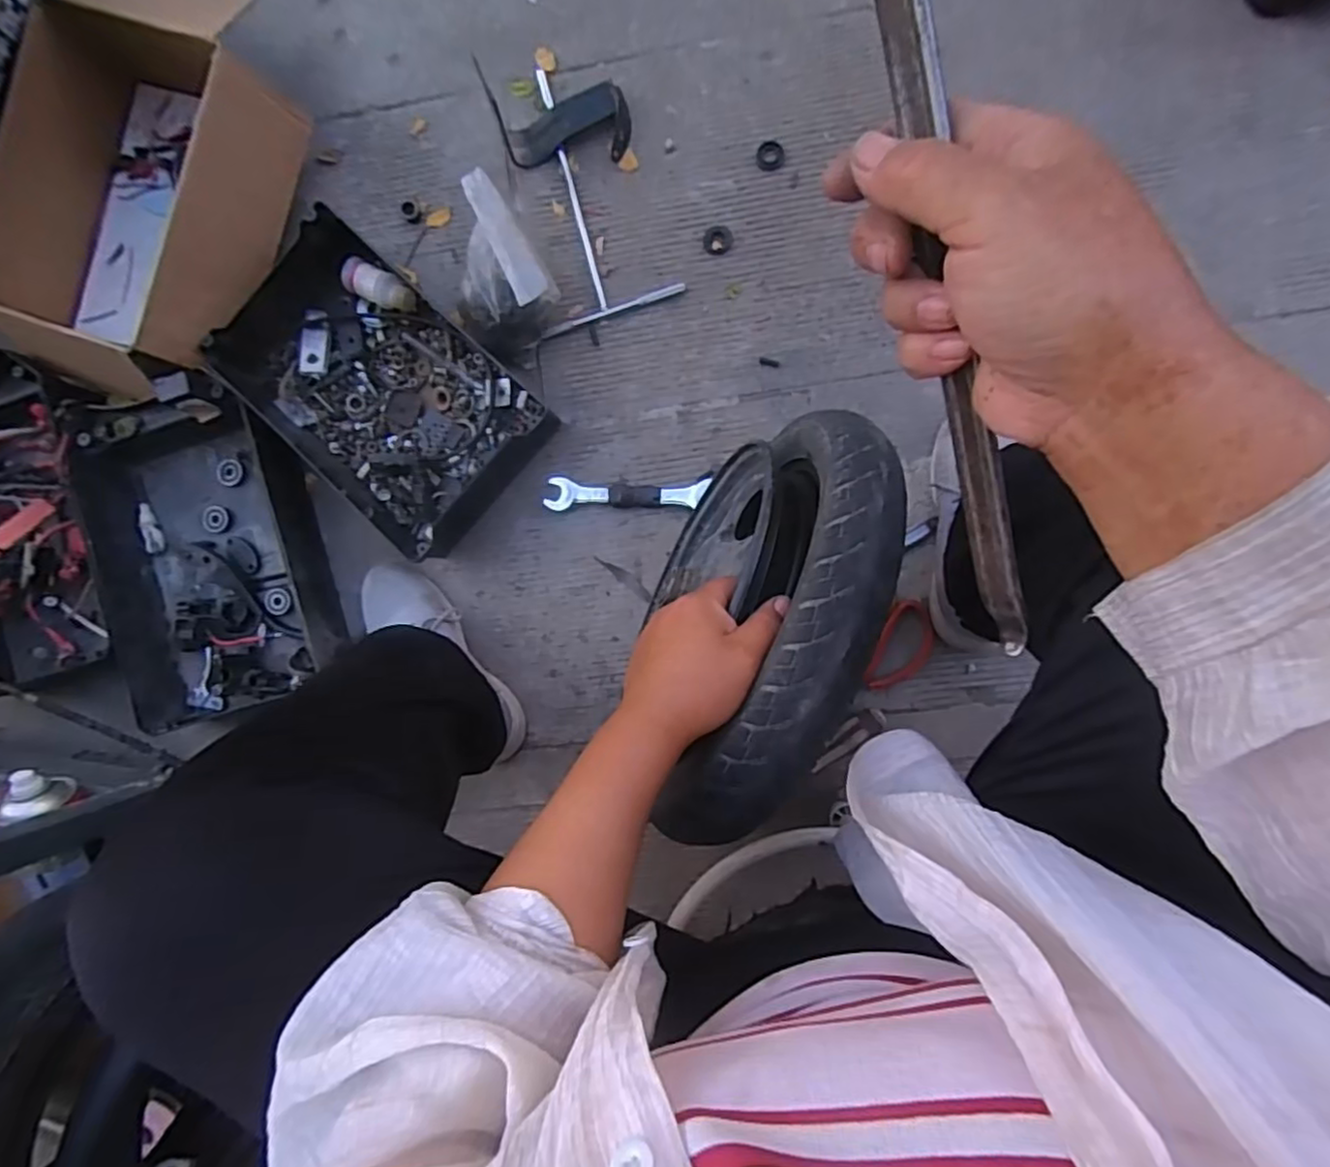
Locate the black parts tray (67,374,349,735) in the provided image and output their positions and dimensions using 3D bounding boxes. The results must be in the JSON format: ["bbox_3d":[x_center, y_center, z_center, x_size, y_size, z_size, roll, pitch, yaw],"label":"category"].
[{"bbox_3d":[-0.503,-0.032,0.754,0.241,0.081,0.347,-12,88,6],"label":"black parts tray"}]

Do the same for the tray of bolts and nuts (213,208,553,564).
[{"bbox_3d":[-0.307,-0.203,0.734,0.326,0.072,0.222,43,94,5],"label":"tray of bolts and nuts"}]

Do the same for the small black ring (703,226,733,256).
[{"bbox_3d":[0.058,-0.374,0.734,0.033,0.004,0.031,0,89,6],"label":"small black ring"}]

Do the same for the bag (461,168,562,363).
[{"bbox_3d":[-0.171,-0.306,0.690,0.099,0.125,0.127,-33,86,5],"label":"bag"}]

